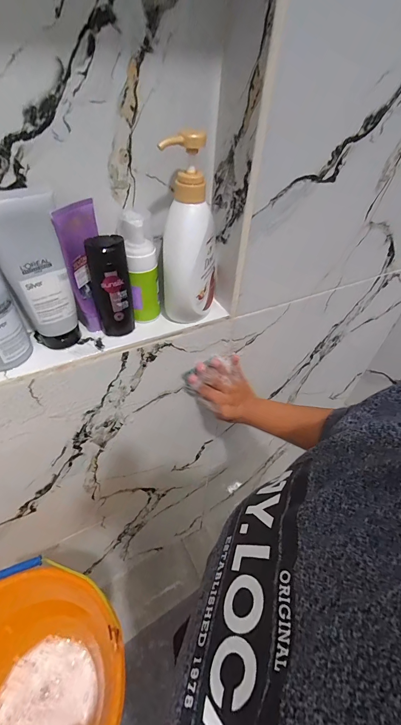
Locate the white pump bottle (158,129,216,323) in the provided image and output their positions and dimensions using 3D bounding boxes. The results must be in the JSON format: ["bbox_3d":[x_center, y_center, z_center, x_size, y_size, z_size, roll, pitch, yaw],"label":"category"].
[{"bbox_3d":[-0.009,-0.155,0.388,0.072,0.207,0.082,8,46,3],"label":"white pump bottle"}]

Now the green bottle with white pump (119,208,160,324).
[{"bbox_3d":[-0.078,-0.119,0.406,0.040,0.140,0.036,-24,52,-25],"label":"green bottle with white pump"}]

